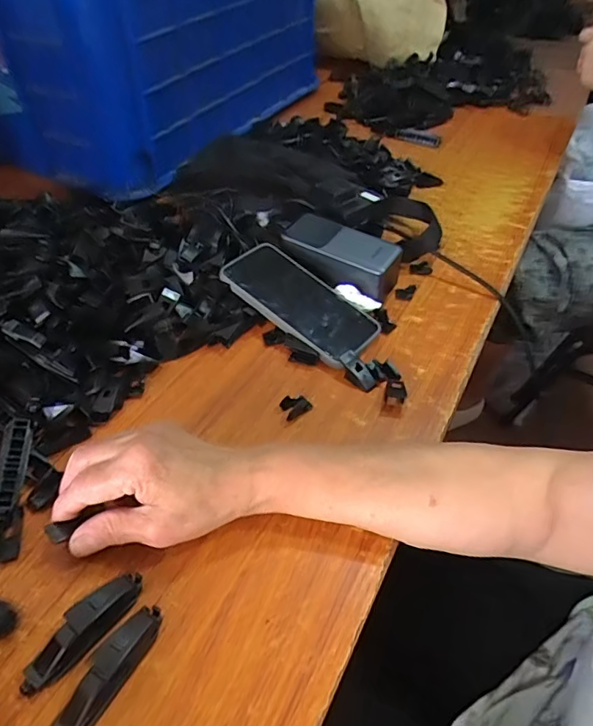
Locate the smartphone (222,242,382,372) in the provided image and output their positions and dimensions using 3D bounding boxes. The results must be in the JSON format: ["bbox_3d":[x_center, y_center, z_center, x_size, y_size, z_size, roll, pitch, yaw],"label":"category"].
[{"bbox_3d":[0.005,-0.065,0.516,0.161,0.011,0.085,37,50,14],"label":"smartphone"}]

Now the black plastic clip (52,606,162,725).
[{"bbox_3d":[-0.108,0.179,0.291,0.021,0.022,0.080,26,51,22],"label":"black plastic clip"}]

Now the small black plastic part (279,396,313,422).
[{"bbox_3d":[-0.001,0.037,0.443,0.026,0.010,0.021,-27,52,-25],"label":"small black plastic part"}]

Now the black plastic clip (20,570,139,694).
[{"bbox_3d":[-0.129,0.162,0.306,0.019,0.023,0.080,29,52,25],"label":"black plastic clip"}]

